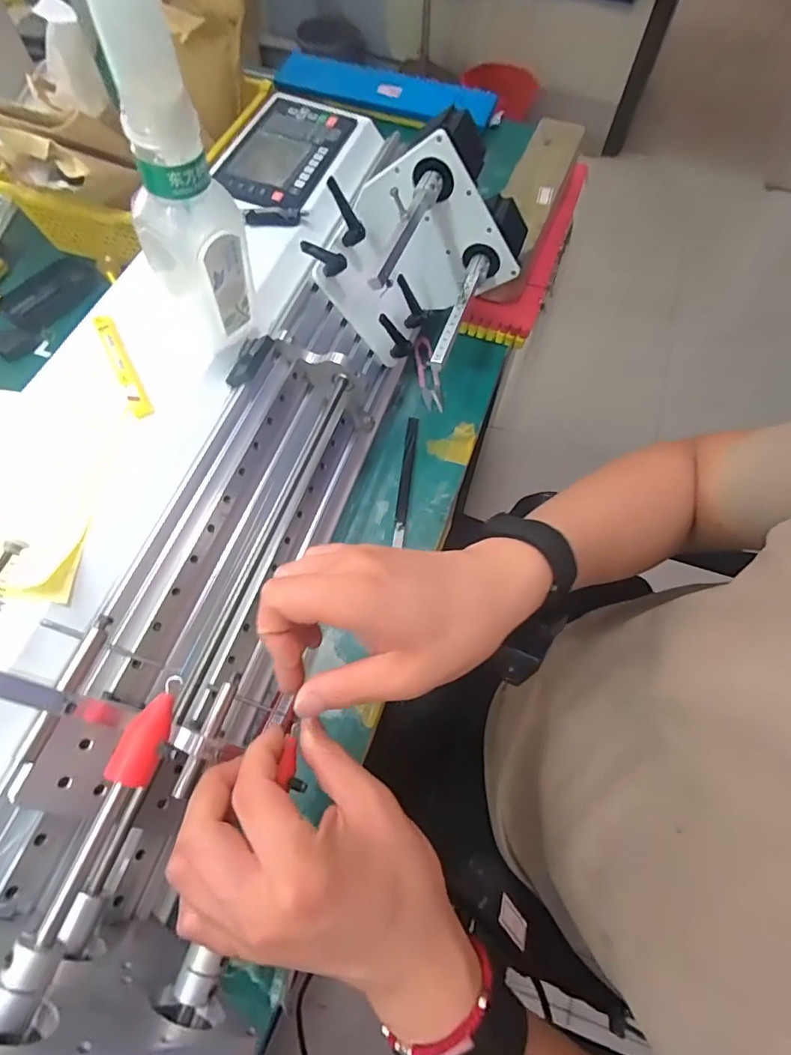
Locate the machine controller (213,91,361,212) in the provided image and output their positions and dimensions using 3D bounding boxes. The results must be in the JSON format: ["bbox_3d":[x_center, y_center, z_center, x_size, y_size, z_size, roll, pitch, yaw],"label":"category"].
[{"bbox_3d":[-0.115,-0.383,0.521,0.095,0.028,0.175,16,65,6],"label":"machine controller"}]

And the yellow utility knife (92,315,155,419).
[{"bbox_3d":[-0.208,-0.125,0.386,0.014,0.008,0.101,-23,71,-25],"label":"yellow utility knife"}]

